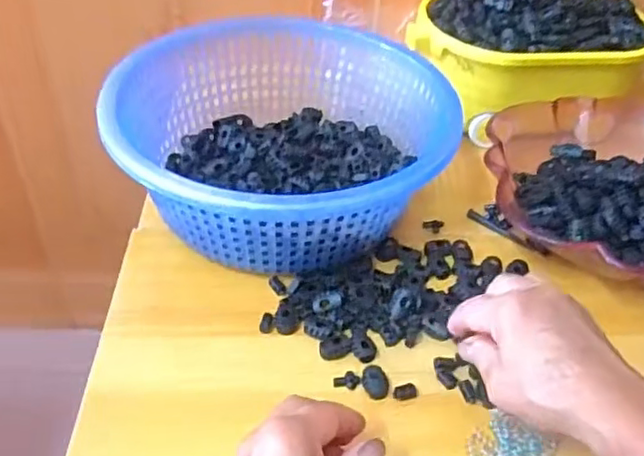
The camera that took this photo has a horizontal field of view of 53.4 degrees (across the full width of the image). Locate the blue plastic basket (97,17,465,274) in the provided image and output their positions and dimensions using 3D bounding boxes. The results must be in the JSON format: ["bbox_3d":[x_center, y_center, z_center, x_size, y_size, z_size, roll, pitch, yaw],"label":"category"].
[{"bbox_3d":[-0.033,-0.075,0.536,0.269,0.095,0.262,-12,44,-16],"label":"blue plastic basket"}]

